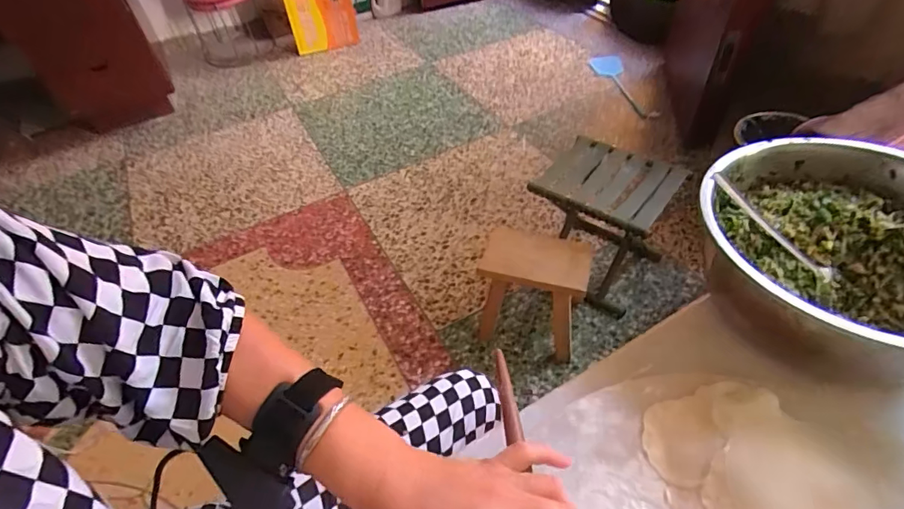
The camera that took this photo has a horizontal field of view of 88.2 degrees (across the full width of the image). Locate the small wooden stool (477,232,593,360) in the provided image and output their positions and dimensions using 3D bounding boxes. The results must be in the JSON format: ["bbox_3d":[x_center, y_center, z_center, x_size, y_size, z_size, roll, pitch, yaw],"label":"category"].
[{"bbox_3d":[0.193,0.089,1.138,0.242,0.240,0.186,13,47,18],"label":"small wooden stool"}]

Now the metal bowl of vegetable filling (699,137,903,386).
[{"bbox_3d":[0.374,-0.004,0.445,0.255,0.097,0.254,-3,44,3],"label":"metal bowl of vegetable filling"}]

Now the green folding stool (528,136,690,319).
[{"bbox_3d":[0.380,-0.085,1.210,0.293,0.330,0.280,27,53,29],"label":"green folding stool"}]

